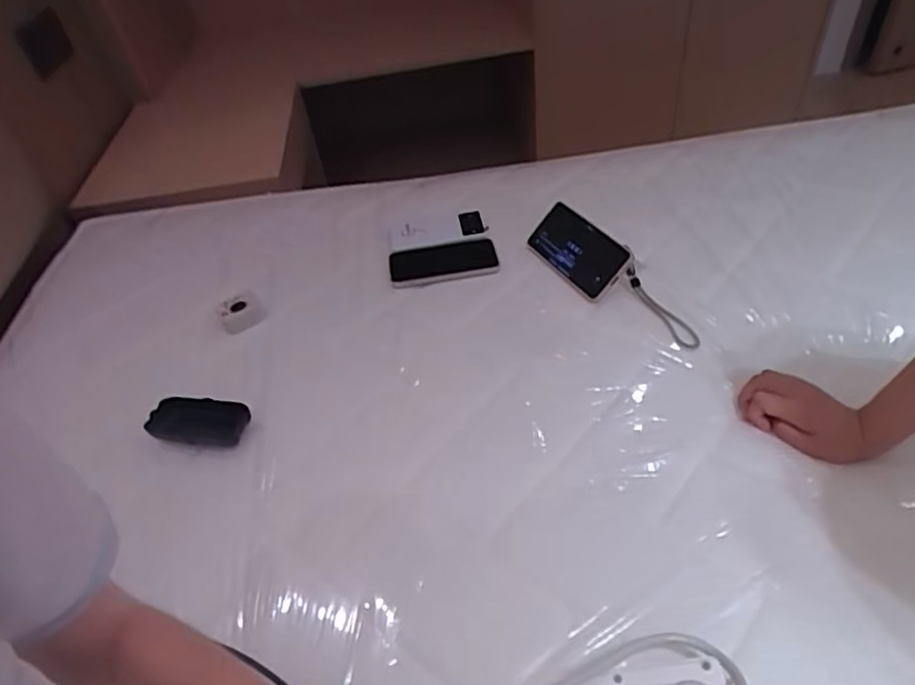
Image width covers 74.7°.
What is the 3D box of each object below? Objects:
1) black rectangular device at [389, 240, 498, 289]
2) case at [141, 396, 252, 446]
[{"bbox_3d":[-0.022,-0.122,0.903,0.158,0.014,0.089,-8,44,-1],"label":"black rectangular device"},{"bbox_3d":[-0.298,0.089,0.688,0.112,0.018,0.054,5,45,12],"label":"case"}]

